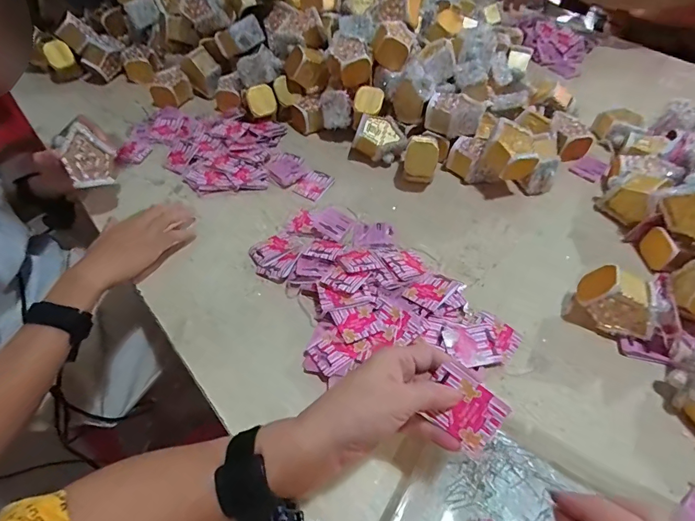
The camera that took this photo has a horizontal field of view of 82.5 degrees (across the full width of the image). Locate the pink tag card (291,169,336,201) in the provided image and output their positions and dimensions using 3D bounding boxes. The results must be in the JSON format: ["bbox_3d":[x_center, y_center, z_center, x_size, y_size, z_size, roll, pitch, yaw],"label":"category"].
[{"bbox_3d":[-0.054,-0.122,0.629,0.048,0.004,0.060,29,57,21],"label":"pink tag card"}]

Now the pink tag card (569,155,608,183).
[{"bbox_3d":[0.403,-0.154,0.658,0.061,0.005,0.045,-37,60,-25],"label":"pink tag card"}]

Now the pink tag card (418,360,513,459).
[{"bbox_3d":[0.090,0.114,0.310,0.059,0.005,0.046,38,94,24],"label":"pink tag card"}]

